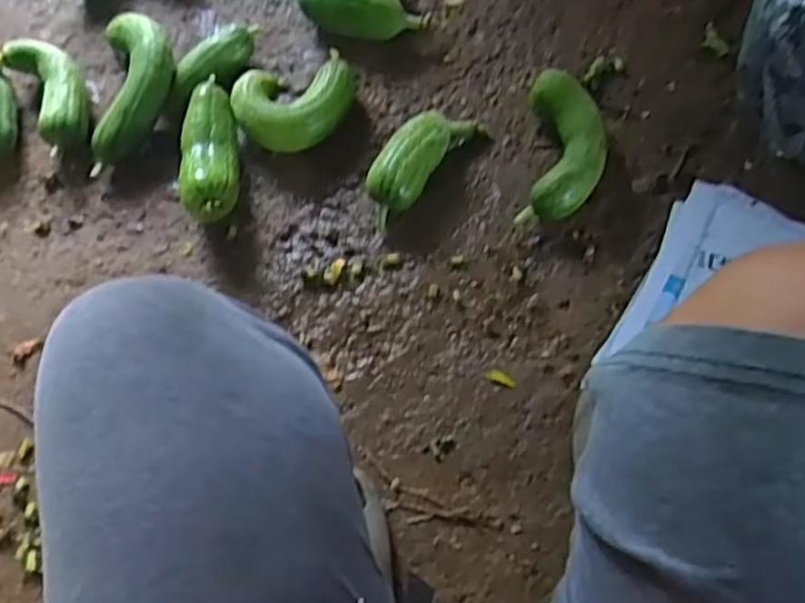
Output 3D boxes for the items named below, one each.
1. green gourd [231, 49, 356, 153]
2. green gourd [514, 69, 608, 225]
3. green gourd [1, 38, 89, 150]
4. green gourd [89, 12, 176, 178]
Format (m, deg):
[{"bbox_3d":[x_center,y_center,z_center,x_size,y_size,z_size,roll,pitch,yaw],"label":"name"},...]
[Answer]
[{"bbox_3d":[-0.125,-0.237,0.874,0.148,0.068,0.116,-17,70,-2],"label":"green gourd"},{"bbox_3d":[0.187,-0.175,0.839,0.090,0.061,0.183,7,71,7],"label":"green gourd"},{"bbox_3d":[-0.429,-0.257,0.905,0.075,0.056,0.168,-31,71,-7],"label":"green gourd"},{"bbox_3d":[-0.325,-0.252,0.885,0.096,0.069,0.205,2,71,5],"label":"green gourd"}]

